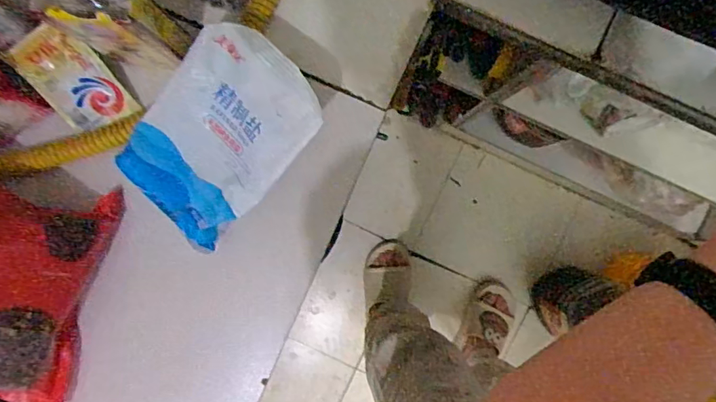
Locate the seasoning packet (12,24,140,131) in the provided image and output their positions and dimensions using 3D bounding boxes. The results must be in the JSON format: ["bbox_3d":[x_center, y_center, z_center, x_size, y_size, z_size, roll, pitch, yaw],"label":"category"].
[{"bbox_3d":[-0.226,-0.094,0.405,0.058,0.012,0.087,-36,114,9],"label":"seasoning packet"}]

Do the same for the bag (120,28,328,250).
[{"bbox_3d":[-0.105,-0.052,0.372,0.112,0.026,0.147,46,109,8],"label":"bag"}]

